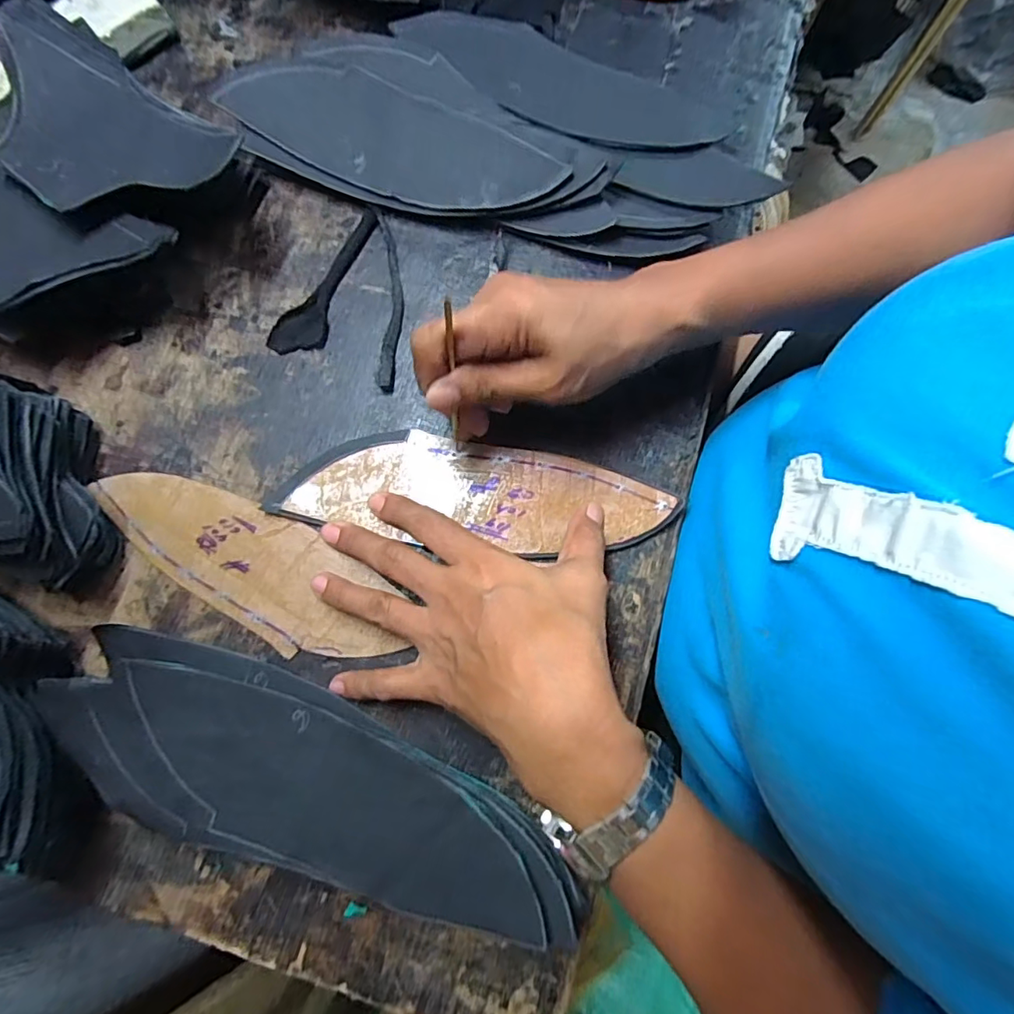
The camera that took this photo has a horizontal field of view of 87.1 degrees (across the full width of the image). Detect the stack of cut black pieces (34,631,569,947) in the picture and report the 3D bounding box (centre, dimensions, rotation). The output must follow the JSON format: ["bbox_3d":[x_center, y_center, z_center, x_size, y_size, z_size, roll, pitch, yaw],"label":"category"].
[{"bbox_3d":[-0.093,0.134,0.259,0.264,0.042,0.077,17,80,5],"label":"stack of cut black pieces"}]

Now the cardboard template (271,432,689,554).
[{"bbox_3d":[-0.016,-0.009,0.302,0.207,0.004,0.059,5,79,2],"label":"cardboard template"}]

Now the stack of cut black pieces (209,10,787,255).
[{"bbox_3d":[-0.002,-0.247,0.337,0.307,0.033,0.143,14,79,4],"label":"stack of cut black pieces"}]

